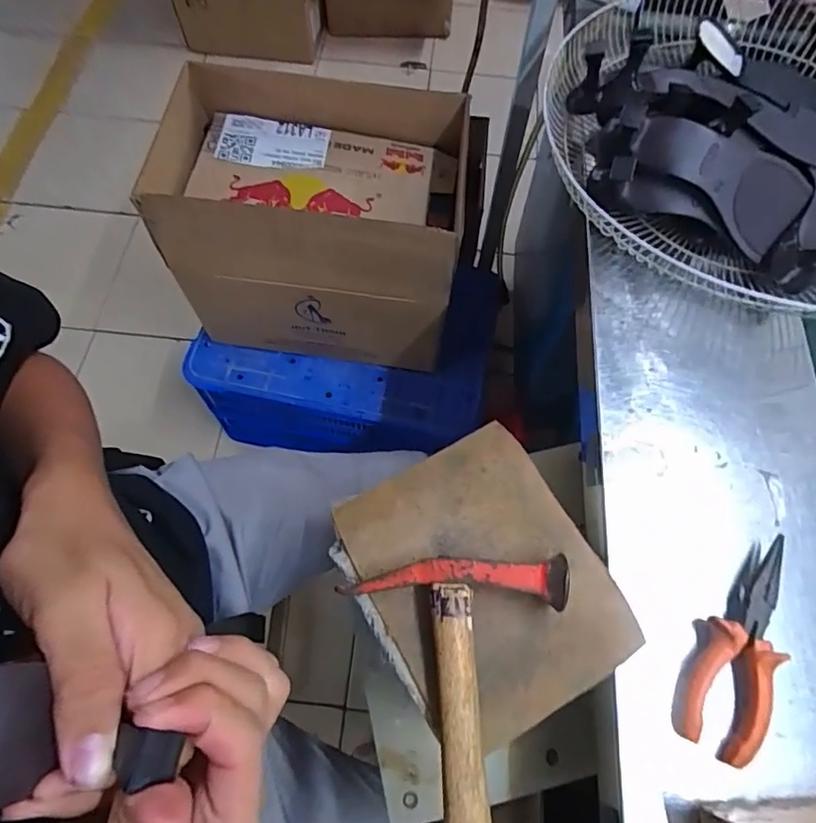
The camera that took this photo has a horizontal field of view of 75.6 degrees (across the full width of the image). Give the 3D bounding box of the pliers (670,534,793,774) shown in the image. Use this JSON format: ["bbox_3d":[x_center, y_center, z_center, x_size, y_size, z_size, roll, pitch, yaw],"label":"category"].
[{"bbox_3d":[0.236,0.163,0.370,0.049,0.025,0.149,29,68,11],"label":"pliers"}]

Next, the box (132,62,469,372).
[{"bbox_3d":[-0.154,-0.316,0.925,0.467,0.341,0.296,8,66,2],"label":"box"}]

